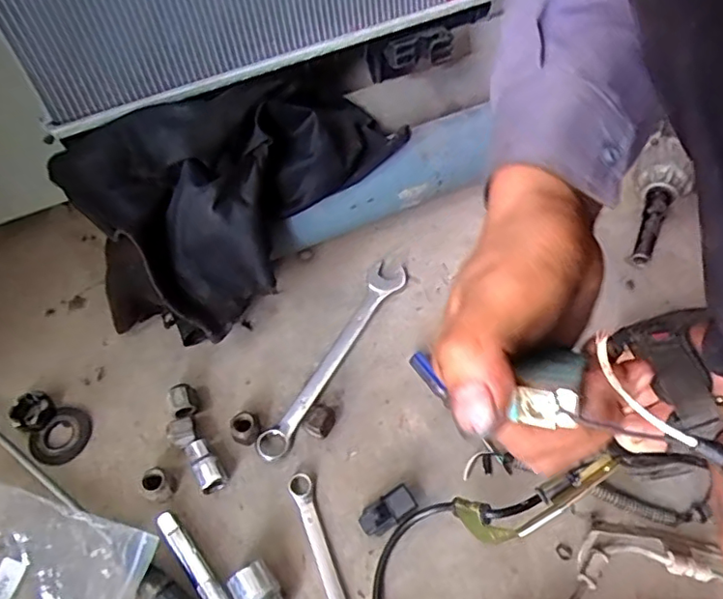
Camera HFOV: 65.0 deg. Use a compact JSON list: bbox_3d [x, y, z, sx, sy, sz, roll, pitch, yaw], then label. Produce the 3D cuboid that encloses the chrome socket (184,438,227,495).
[{"bbox_3d":[-0.121,0.127,0.438,0.019,0.024,0.039,-29,60,-16],"label":"chrome socket"}]

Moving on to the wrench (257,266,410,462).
[{"bbox_3d":[-0.025,0.045,0.494,0.031,0.006,0.211,27,62,18],"label":"wrench"}]

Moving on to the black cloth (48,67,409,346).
[{"bbox_3d":[-0.098,-0.084,0.501,0.284,0.144,0.176,-19,58,-10],"label":"black cloth"}]

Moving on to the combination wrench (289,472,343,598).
[{"bbox_3d":[-0.022,0.198,0.400,0.023,0.012,0.153,-20,58,-11],"label":"combination wrench"}]

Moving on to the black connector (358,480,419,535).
[{"bbox_3d":[0.018,0.154,0.416,0.042,0.019,0.021,-28,60,-16],"label":"black connector"}]

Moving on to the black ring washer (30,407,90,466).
[{"bbox_3d":[-0.242,0.111,0.460,0.041,0.006,0.047,27,62,19],"label":"black ring washer"}]

